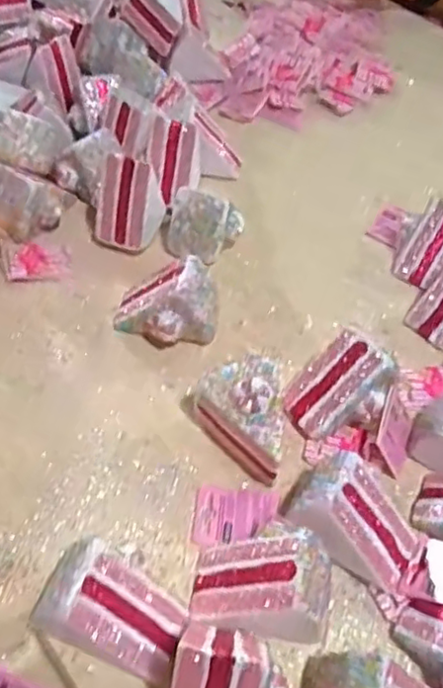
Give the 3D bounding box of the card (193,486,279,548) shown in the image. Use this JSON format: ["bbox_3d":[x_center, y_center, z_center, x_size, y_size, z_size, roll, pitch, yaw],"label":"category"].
[{"bbox_3d":[0.011,0.125,0.452,0.059,0.006,0.043,1,48,3],"label":"card"}]

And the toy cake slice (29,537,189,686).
[{"bbox_3d":[-0.061,0.159,0.379,0.075,0.062,0.064,14,52,7],"label":"toy cake slice"}]

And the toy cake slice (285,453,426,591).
[{"bbox_3d":[0.094,0.122,0.422,0.092,0.058,0.069,26,54,16],"label":"toy cake slice"}]

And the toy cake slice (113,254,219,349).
[{"bbox_3d":[-0.047,-0.034,0.537,0.086,0.063,0.055,5,51,0],"label":"toy cake slice"}]

